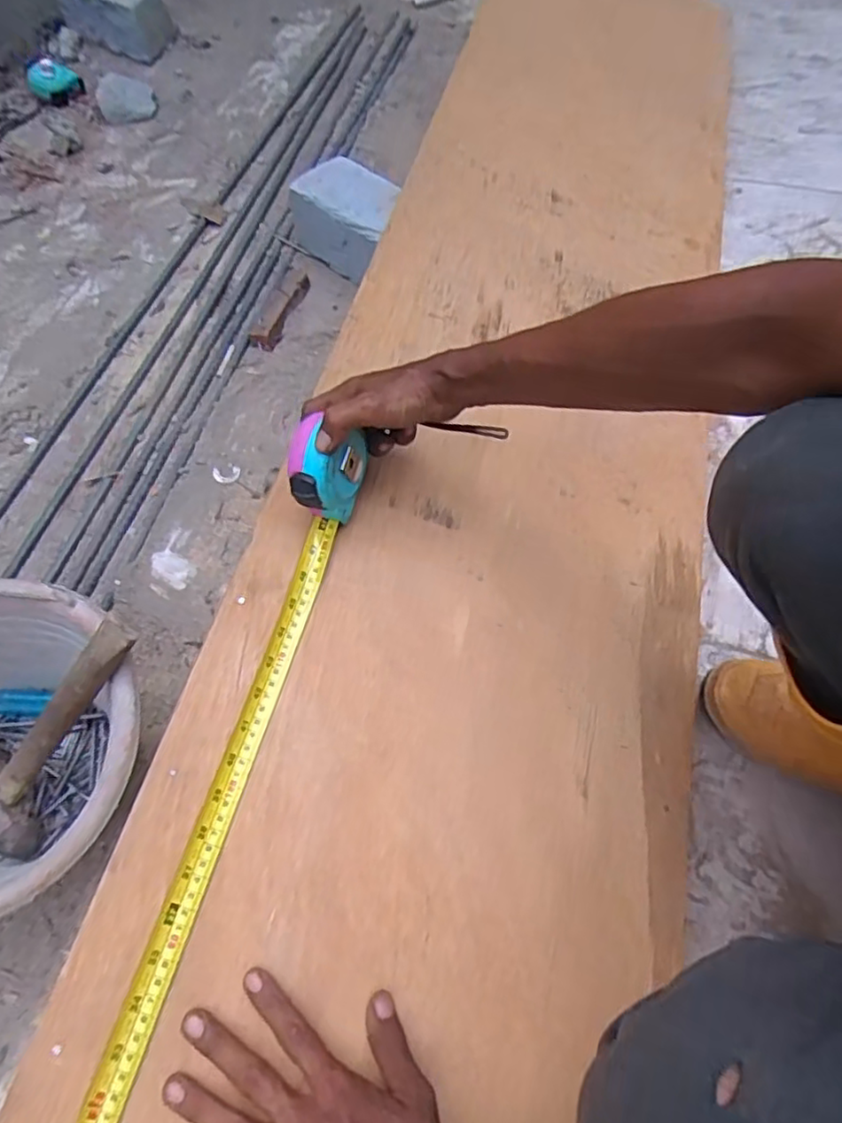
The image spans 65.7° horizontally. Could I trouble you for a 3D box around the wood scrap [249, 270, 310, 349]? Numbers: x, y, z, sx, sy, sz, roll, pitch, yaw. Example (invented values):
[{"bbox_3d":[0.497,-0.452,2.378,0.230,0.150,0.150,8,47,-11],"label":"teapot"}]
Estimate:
[{"bbox_3d":[-0.193,-0.356,0.899,0.046,0.033,0.147,10,62,8],"label":"wood scrap"}]

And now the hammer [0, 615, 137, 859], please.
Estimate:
[{"bbox_3d":[-0.304,0.132,0.527,0.256,0.042,0.124,-46,61,22],"label":"hammer"}]

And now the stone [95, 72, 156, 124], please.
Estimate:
[{"bbox_3d":[-0.533,-0.835,1.173,0.101,0.045,0.091,-20,62,-8],"label":"stone"}]

